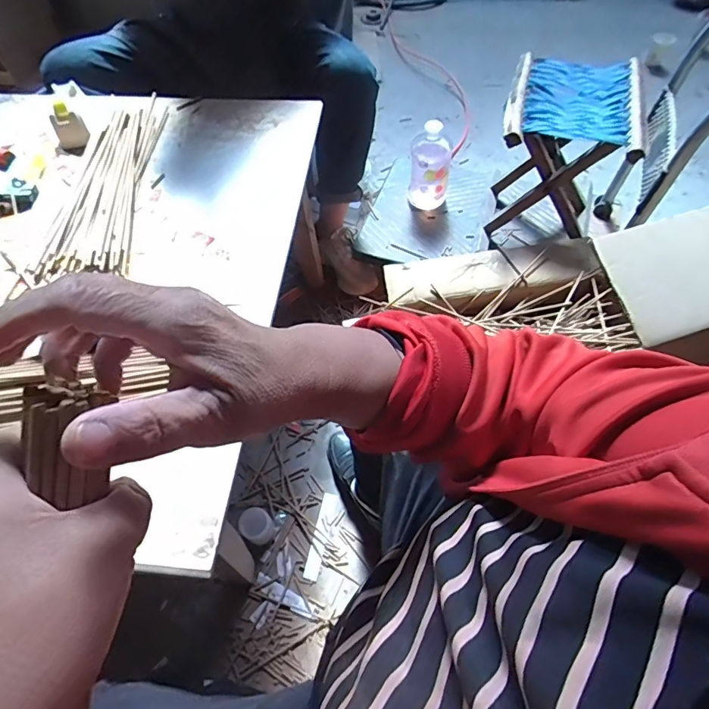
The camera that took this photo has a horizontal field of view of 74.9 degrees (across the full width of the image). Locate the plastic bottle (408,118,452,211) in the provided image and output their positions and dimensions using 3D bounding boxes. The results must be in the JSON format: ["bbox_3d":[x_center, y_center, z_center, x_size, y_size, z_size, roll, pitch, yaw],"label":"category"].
[{"bbox_3d":[0.180,-0.443,1.104,0.090,0.179,0.107,4,59,4],"label":"plastic bottle"}]

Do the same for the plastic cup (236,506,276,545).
[{"bbox_3d":[-0.179,0.313,0.846,0.052,0.071,0.054,-1,59,1],"label":"plastic cup"}]

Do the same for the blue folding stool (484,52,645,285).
[{"bbox_3d":[0.443,-0.440,1.022,0.246,0.307,0.325,14,61,10],"label":"blue folding stool"}]

